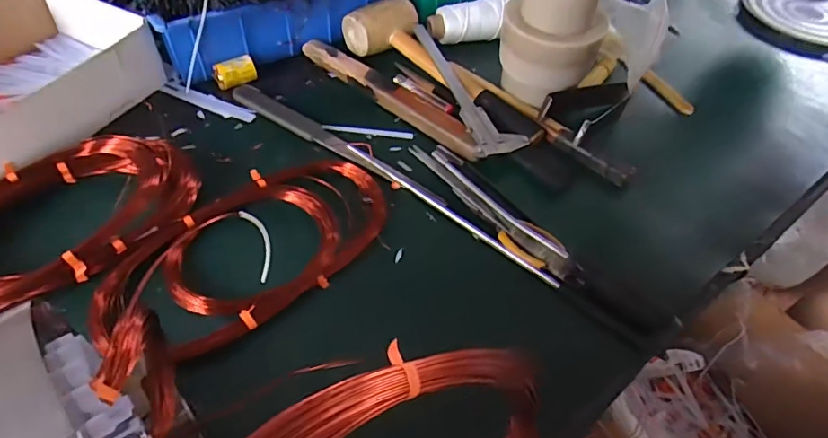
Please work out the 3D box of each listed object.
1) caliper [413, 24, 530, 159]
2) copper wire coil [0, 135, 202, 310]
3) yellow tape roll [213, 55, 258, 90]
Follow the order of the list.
[{"bbox_3d":[0.065,-0.158,0.598,0.063,0.017,0.224,-11,53,-14],"label":"caliper"},{"bbox_3d":[-0.311,-0.008,0.441,0.150,0.032,0.223,31,55,19],"label":"copper wire coil"},{"bbox_3d":[-0.212,-0.175,0.609,0.048,0.027,0.022,-15,54,-17],"label":"yellow tape roll"}]

